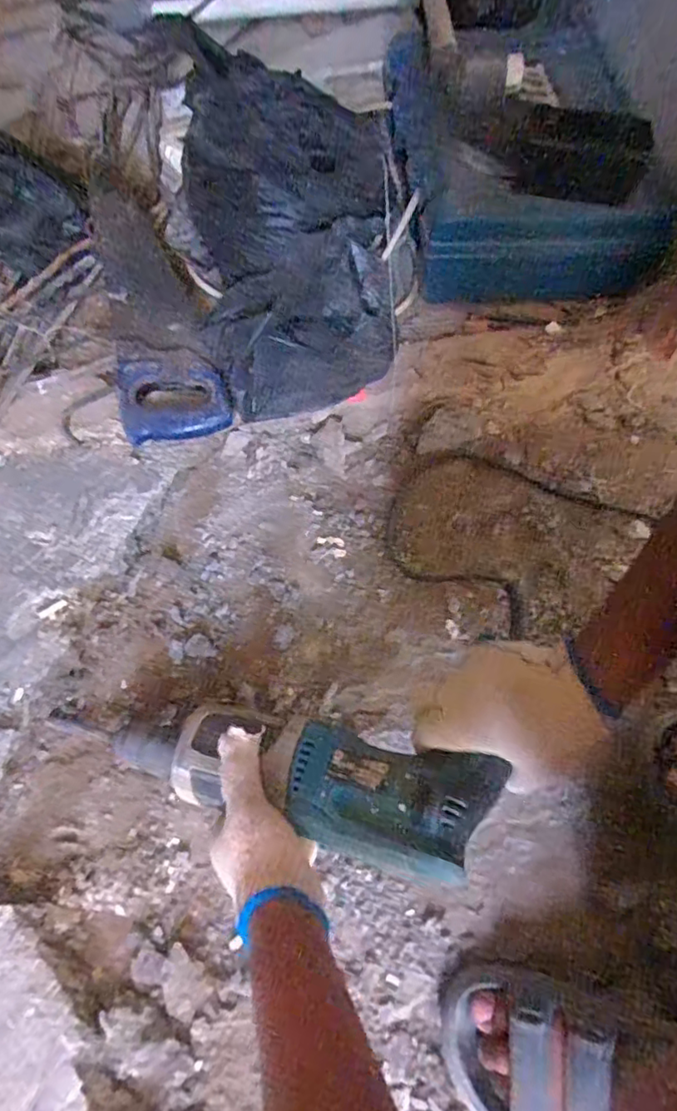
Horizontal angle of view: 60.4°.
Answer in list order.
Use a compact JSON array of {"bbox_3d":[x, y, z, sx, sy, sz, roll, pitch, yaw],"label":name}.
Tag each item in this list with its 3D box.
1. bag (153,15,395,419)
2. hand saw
[{"bbox_3d":[-0.055,-0.361,0.670,0.244,0.214,0.312,-8,65,0],"label":"bag"},{"bbox_3d":[-0.249,-0.356,0.780,0.123,0.047,0.489,-15,66,-4],"label":"hand saw"}]

